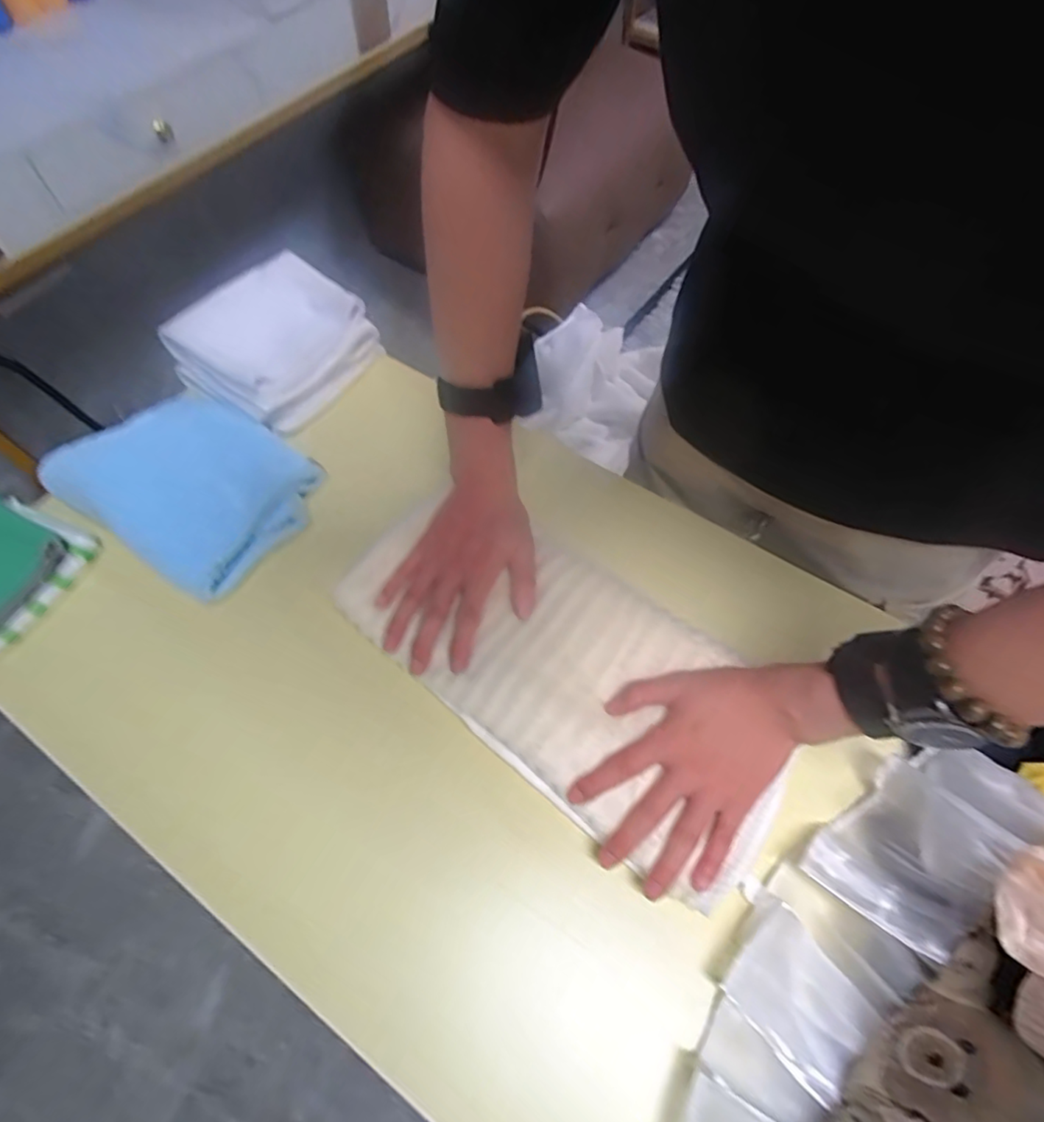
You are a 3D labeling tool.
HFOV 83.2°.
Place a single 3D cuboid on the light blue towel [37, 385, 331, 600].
[{"bbox_3d":[-0.323,-0.081,0.572,0.223,0.033,0.169,31,68,15],"label":"light blue towel"}]

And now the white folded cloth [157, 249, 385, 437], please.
[{"bbox_3d":[-0.266,-0.239,0.642,0.144,0.073,0.173,35,69,16],"label":"white folded cloth"}]

